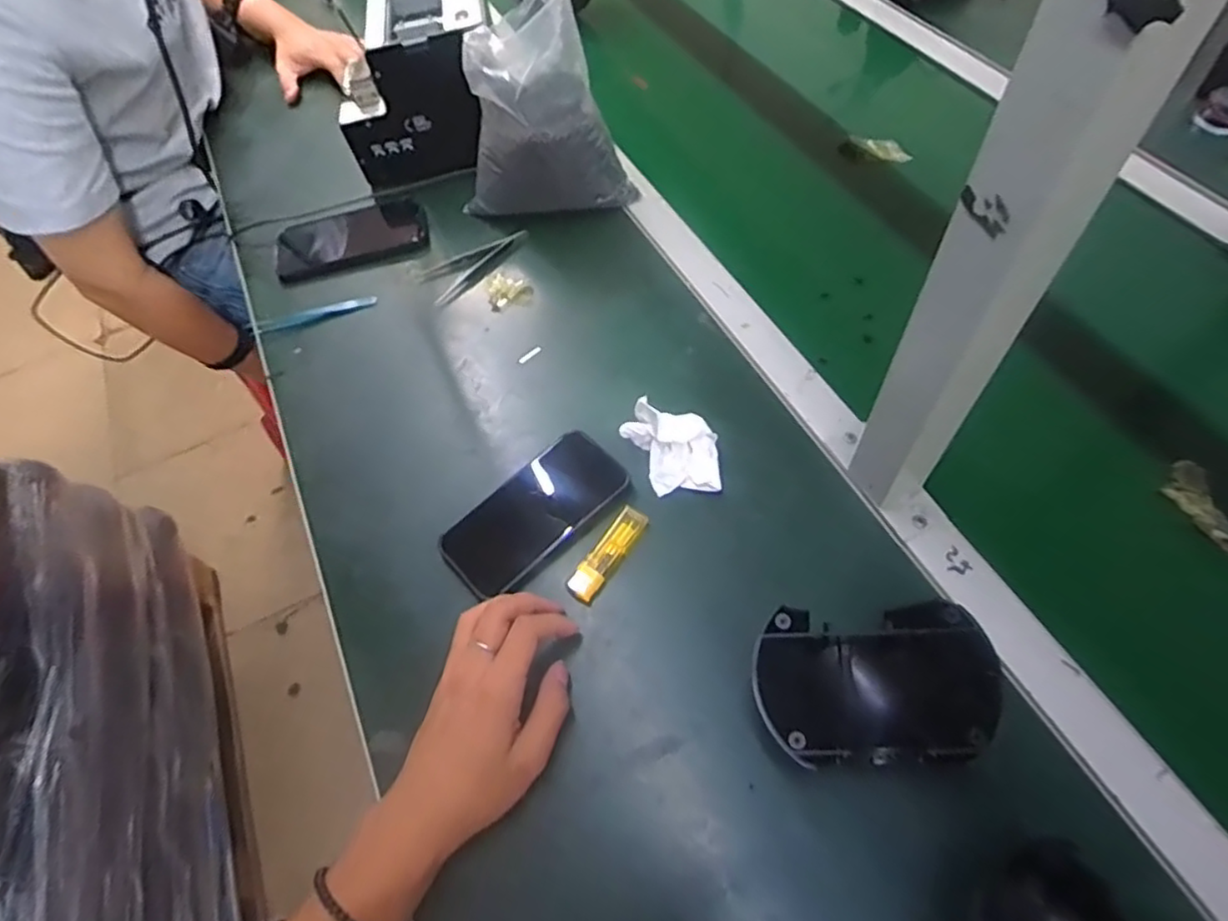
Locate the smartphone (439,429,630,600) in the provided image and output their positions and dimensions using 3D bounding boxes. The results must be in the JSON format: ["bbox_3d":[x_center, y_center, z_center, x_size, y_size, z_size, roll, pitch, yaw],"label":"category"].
[{"bbox_3d":[-0.062,0.039,0.519,0.147,0.011,0.075,-39,62,-19],"label":"smartphone"}]

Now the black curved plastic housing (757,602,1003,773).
[{"bbox_3d":[0.150,0.138,0.401,0.128,0.077,0.086,-4,57,2],"label":"black curved plastic housing"}]

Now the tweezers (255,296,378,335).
[{"bbox_3d":[-0.299,-0.147,0.665,0.119,0.004,0.018,-16,57,-5],"label":"tweezers"}]

